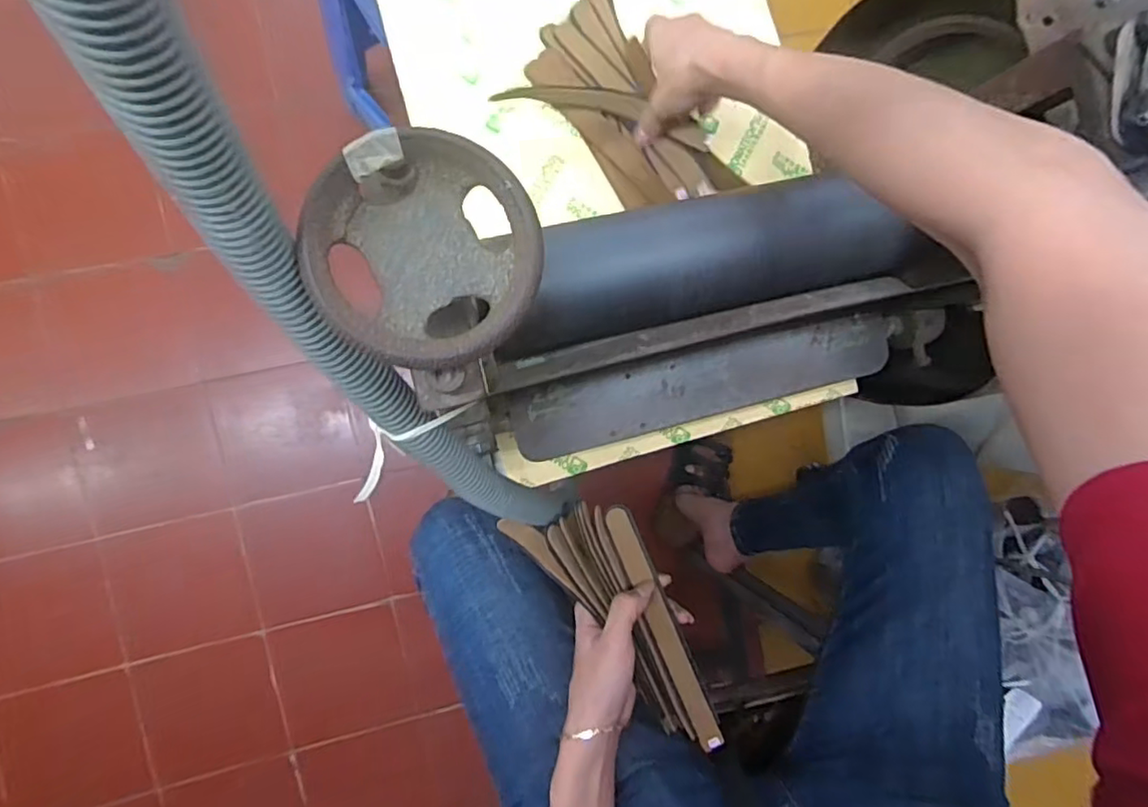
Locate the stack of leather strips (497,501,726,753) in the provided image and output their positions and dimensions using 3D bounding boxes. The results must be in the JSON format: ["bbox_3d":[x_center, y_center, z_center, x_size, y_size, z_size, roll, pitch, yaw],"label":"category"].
[{"bbox_3d":[0.042,0.162,0.457,0.080,0.022,0.216,-32,97,-6],"label":"stack of leather strips"}]

